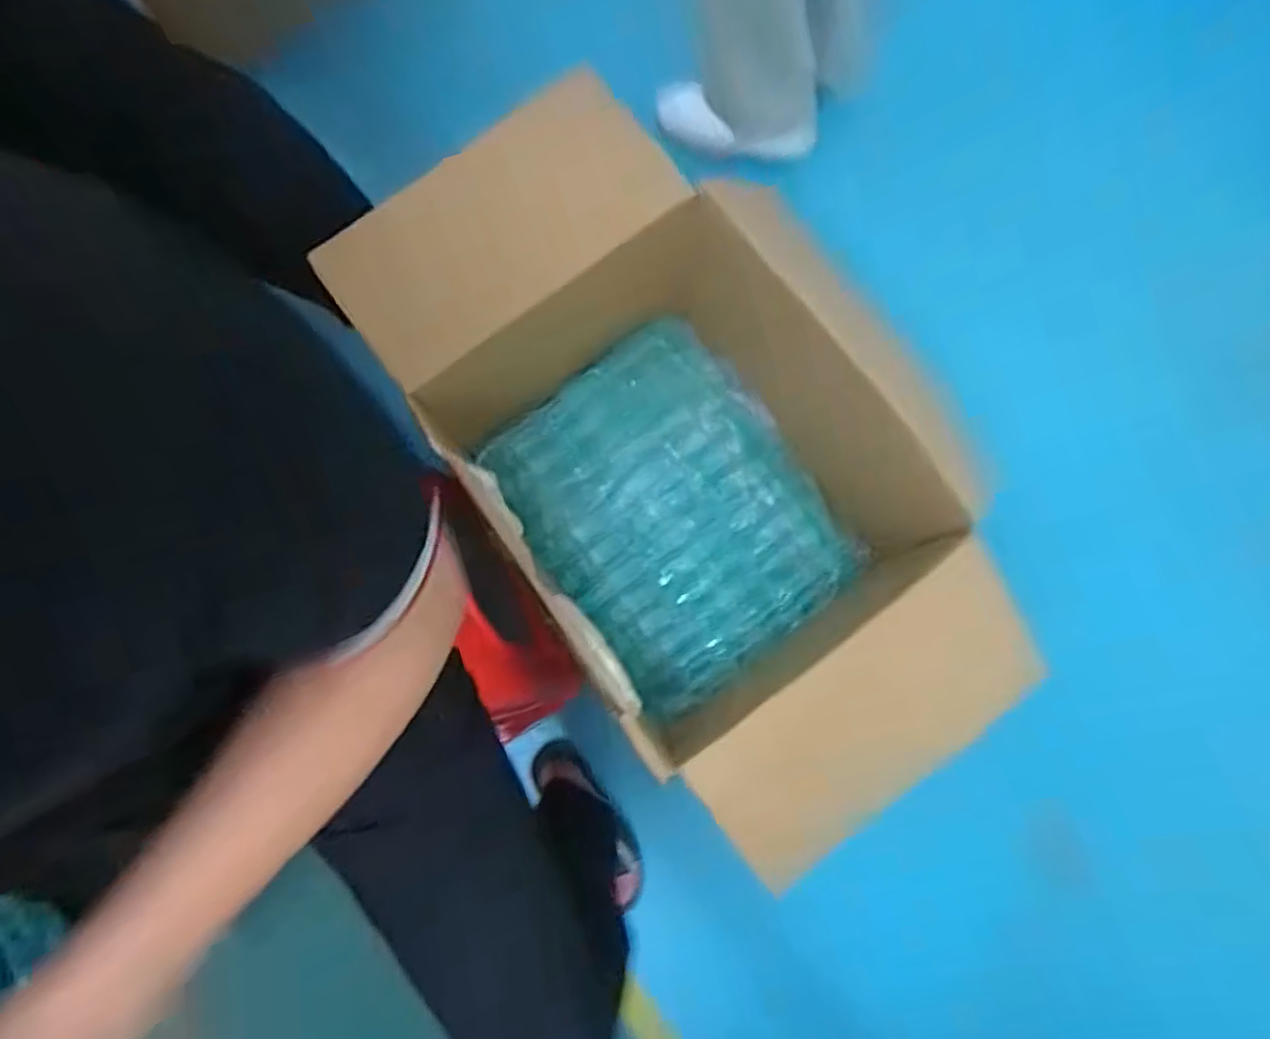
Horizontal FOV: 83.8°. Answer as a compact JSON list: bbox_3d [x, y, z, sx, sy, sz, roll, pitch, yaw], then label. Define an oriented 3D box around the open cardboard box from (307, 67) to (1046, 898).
[{"bbox_3d":[0.120,-0.077,0.919,0.561,0.328,0.846,-32,82,-6],"label":"open cardboard box"}]

